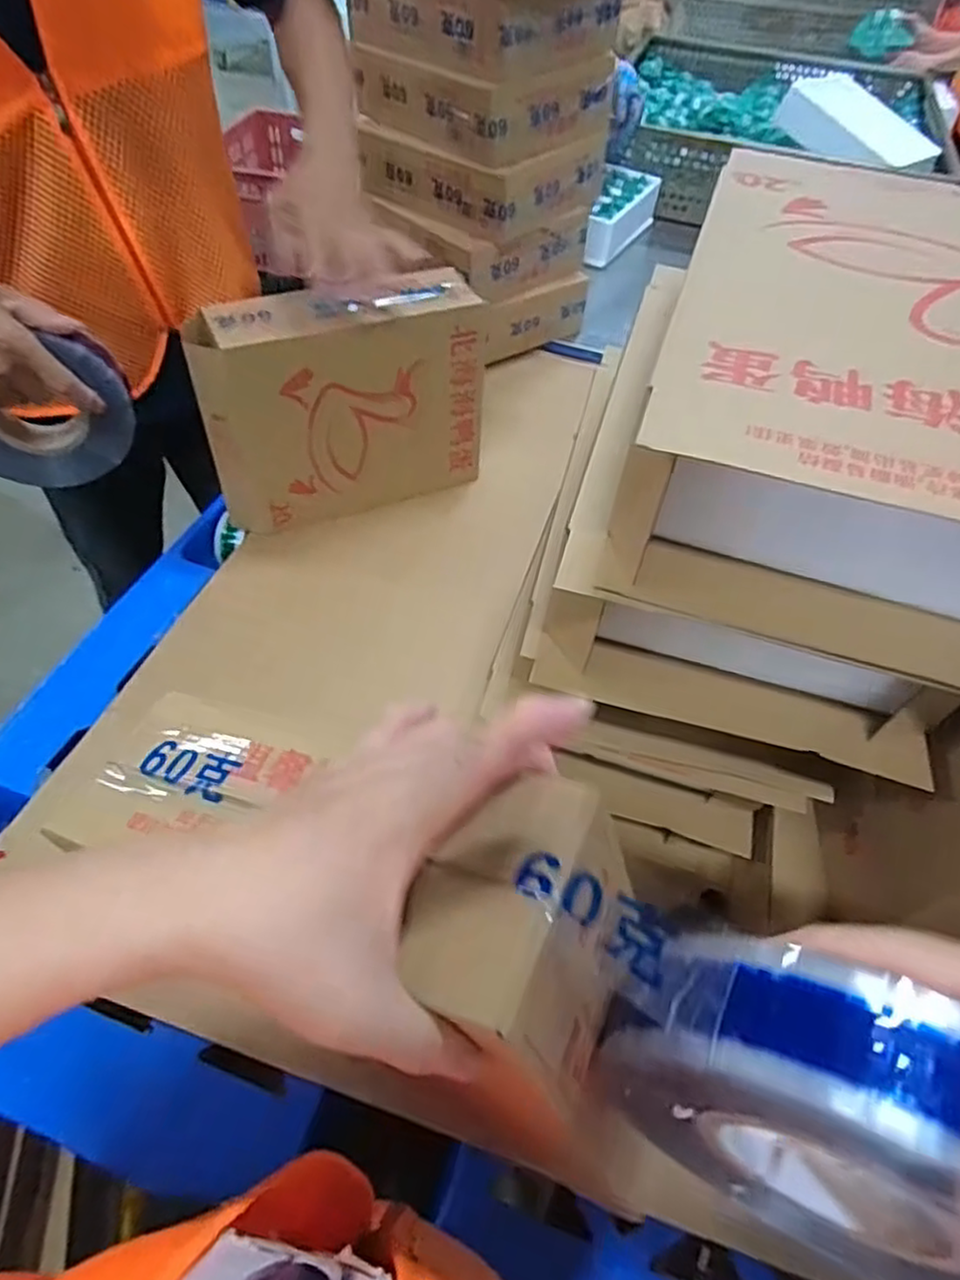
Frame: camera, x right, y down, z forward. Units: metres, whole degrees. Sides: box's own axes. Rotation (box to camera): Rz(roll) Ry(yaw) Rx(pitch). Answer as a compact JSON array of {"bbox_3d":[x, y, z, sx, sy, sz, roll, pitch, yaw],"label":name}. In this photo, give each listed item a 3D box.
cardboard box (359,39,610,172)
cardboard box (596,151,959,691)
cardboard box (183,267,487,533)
[{"bbox_3d":[-0.001,-0.786,1.003,0.299,0.088,0.227,37,58,23],"label":"cardboard box"},{"bbox_3d":[0.232,-0.151,0.407,0.233,0.097,0.348,17,52,10],"label":"cardboard box"},{"bbox_3d":[-0.153,-0.279,0.830,0.326,0.249,0.082,-20,56,-19],"label":"cardboard box"}]

